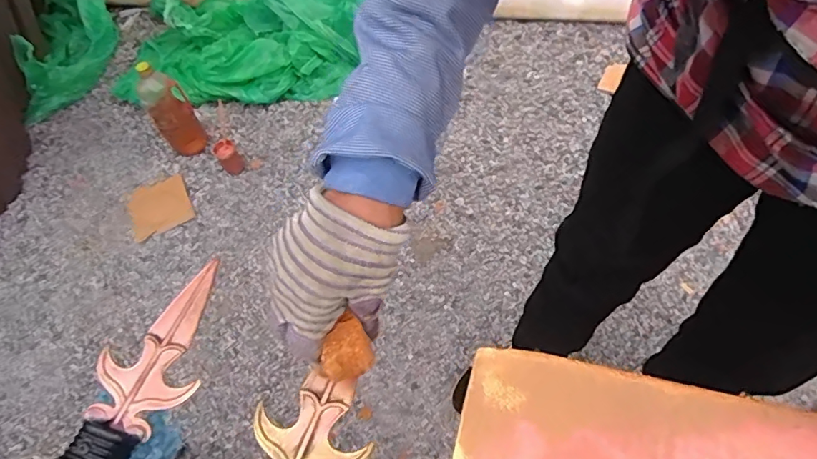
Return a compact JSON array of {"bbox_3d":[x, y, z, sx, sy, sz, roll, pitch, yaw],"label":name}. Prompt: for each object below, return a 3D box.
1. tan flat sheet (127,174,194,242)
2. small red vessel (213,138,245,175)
[{"bbox_3d":[-0.603,-0.060,1.234,0.140,0.007,0.151,-26,60,-9],"label":"tan flat sheet"},{"bbox_3d":[-0.442,-0.176,1.263,0.051,0.068,0.067,-32,58,-15],"label":"small red vessel"}]

